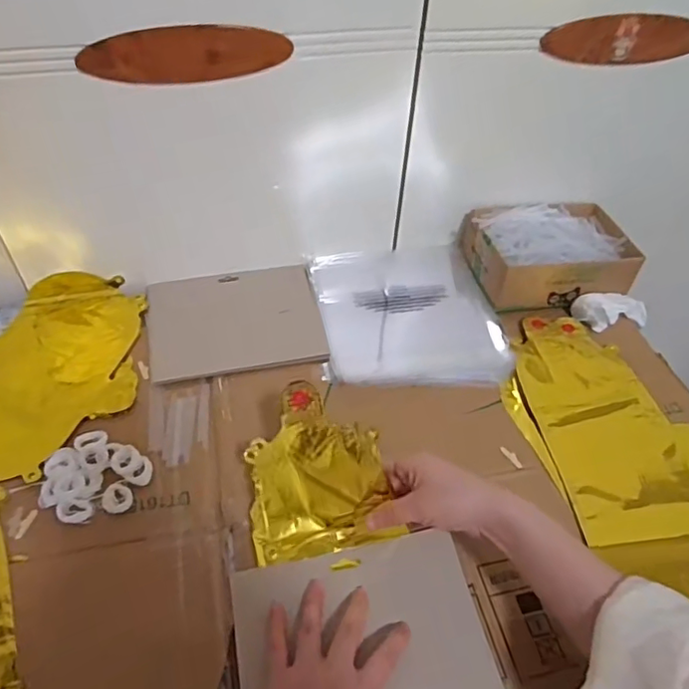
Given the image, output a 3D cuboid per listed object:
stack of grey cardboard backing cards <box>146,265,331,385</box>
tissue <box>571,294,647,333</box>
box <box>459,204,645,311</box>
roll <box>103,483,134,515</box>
[{"bbox_3d":[-0.128,-0.029,0.676,0.194,0.011,0.165,-7,49,-10],"label":"stack of grey cardboard backing cards"},{"bbox_3d":[0.337,-0.042,0.713,0.110,0.033,0.041,-1,47,-23],"label":"tissue"},{"bbox_3d":[0.260,-0.118,0.725,0.191,0.073,0.136,-7,49,-9],"label":"box"},{"bbox_3d":[-0.203,0.138,0.513,0.026,0.004,0.027,-14,67,-22],"label":"roll"}]

